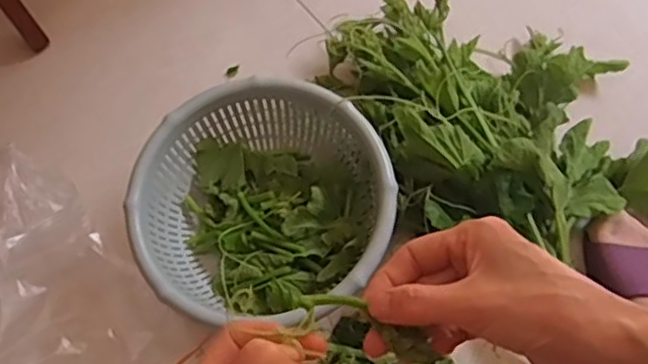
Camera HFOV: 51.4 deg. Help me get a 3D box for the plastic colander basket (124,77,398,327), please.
[{"bbox_3d":[-0.065,0.028,0.775,0.279,0.119,0.263,-14,68,0],"label":"plastic colander basket"}]

